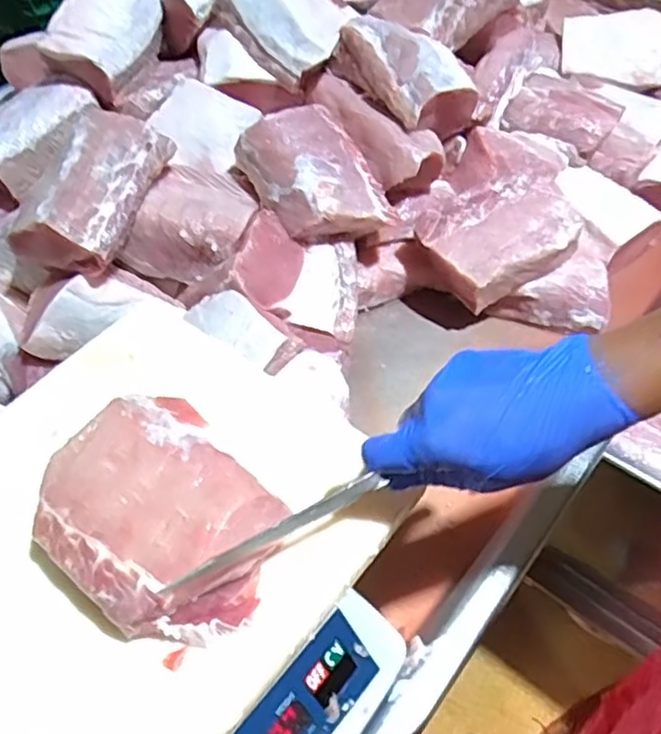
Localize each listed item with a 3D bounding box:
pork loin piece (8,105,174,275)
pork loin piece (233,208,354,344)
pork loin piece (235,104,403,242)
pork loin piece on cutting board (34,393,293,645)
[{"bbox_3d":[-0.241,-0.186,0.693,0.107,0.071,0.179,16,53,15],"label":"pork loin piece"},{"bbox_3d":[-0.047,-0.098,0.765,0.141,0.080,0.112,18,73,-20],"label":"pork loin piece"},{"bbox_3d":[-0.013,-0.212,0.767,0.134,0.075,0.166,-25,79,-29],"label":"pork loin piece"},{"bbox_3d":[-0.111,0.097,0.431,0.159,0.049,0.124,36,60,27],"label":"pork loin piece on cutting board"}]

